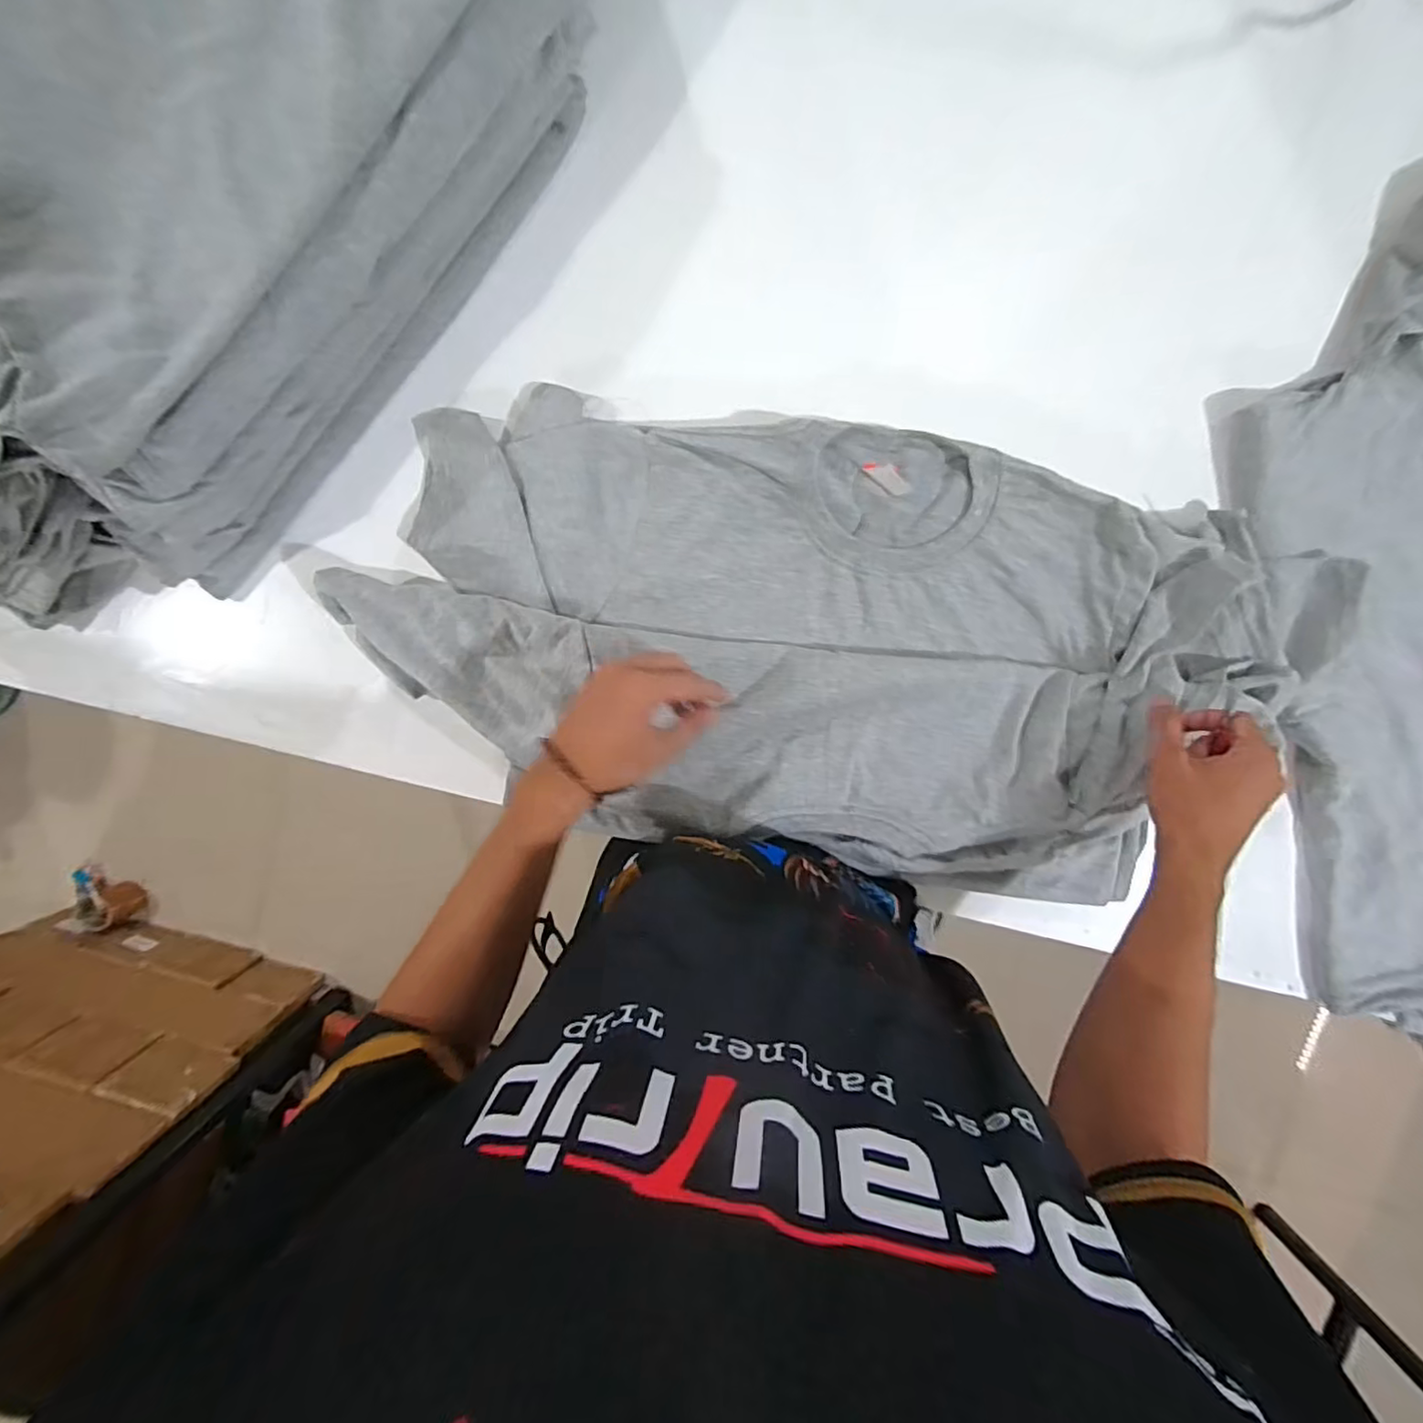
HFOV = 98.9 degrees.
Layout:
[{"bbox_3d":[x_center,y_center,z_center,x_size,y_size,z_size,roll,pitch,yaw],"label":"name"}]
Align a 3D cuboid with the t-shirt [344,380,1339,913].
[{"bbox_3d":[0.105,-0.052,0.521,0.781,0.070,0.358,9,90,2],"label":"t-shirt"}]

